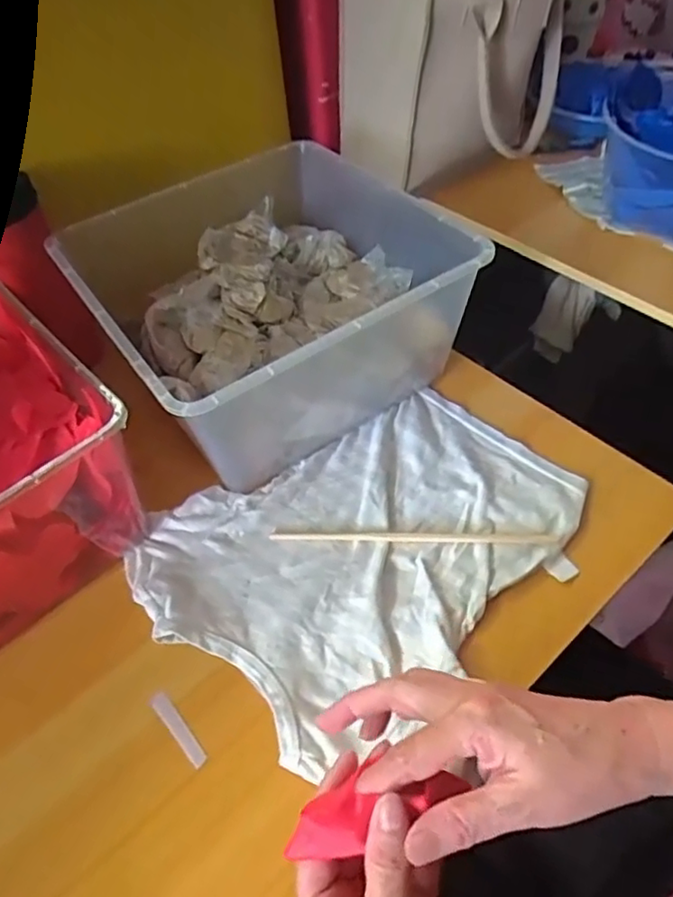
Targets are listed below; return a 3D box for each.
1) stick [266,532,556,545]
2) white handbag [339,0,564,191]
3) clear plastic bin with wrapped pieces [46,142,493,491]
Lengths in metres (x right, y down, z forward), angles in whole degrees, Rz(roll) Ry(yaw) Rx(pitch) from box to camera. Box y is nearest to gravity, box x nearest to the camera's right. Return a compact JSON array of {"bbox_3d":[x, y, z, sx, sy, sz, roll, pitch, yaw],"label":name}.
[{"bbox_3d":[0.059,0.070,0.484,0.223,0.006,0.009,2,51,5],"label":"stick"},{"bbox_3d":[0.124,-0.446,0.699,0.195,0.194,0.214,-34,56,-22],"label":"white handbag"},{"bbox_3d":[-0.066,-0.137,0.578,0.293,0.139,0.299,-30,55,-19],"label":"clear plastic bin with wrapped pieces"}]

